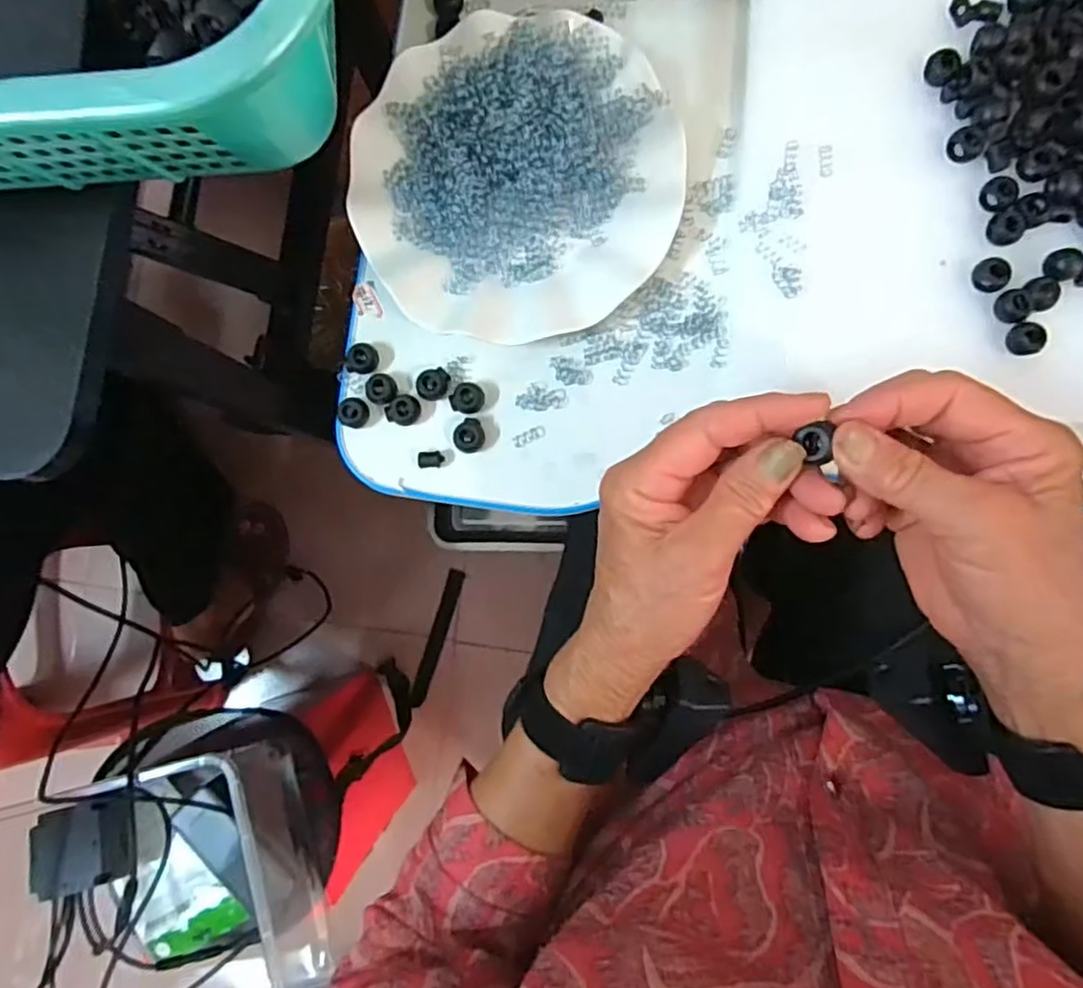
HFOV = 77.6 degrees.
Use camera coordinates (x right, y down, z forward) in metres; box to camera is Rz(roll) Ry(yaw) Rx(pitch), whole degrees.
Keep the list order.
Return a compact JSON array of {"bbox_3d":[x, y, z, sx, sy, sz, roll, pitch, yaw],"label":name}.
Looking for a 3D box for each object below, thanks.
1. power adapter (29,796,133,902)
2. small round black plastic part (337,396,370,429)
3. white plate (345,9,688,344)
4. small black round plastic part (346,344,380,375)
[{"bbox_3d":[-0.456,0.347,0.662,0.093,0.026,0.078,-14,87,2],"label":"power adapter"},{"bbox_3d":[-0.108,-0.047,0.388,0.016,0.010,0.018,11,88,4],"label":"small round black plastic part"},{"bbox_3d":[-0.015,-0.177,0.374,0.177,0.021,0.176,-21,86,2],"label":"white plate"},{"bbox_3d":[-0.103,-0.078,0.389,0.017,0.007,0.018,0,87,3],"label":"small black round plastic part"}]

